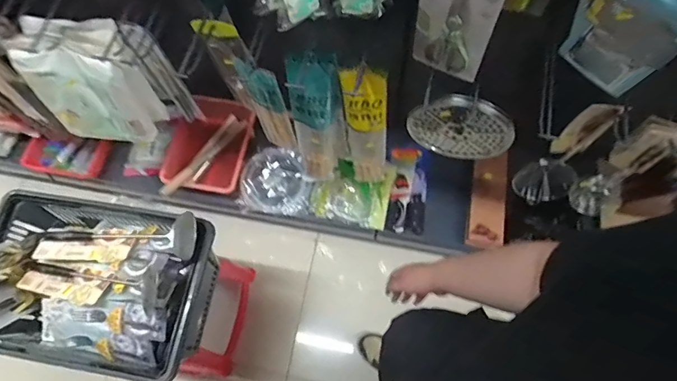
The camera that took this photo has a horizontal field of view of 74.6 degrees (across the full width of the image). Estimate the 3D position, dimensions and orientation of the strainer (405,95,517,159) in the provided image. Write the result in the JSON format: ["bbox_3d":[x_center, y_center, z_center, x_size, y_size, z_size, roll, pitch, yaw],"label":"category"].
[{"bbox_3d":[0.243,-0.122,0.900,0.203,0.215,0.023,13,70,8],"label":"strainer"}]

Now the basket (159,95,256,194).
[{"bbox_3d":[-0.421,-0.157,1.474,0.246,0.078,0.321,9,69,7],"label":"basket"}]

